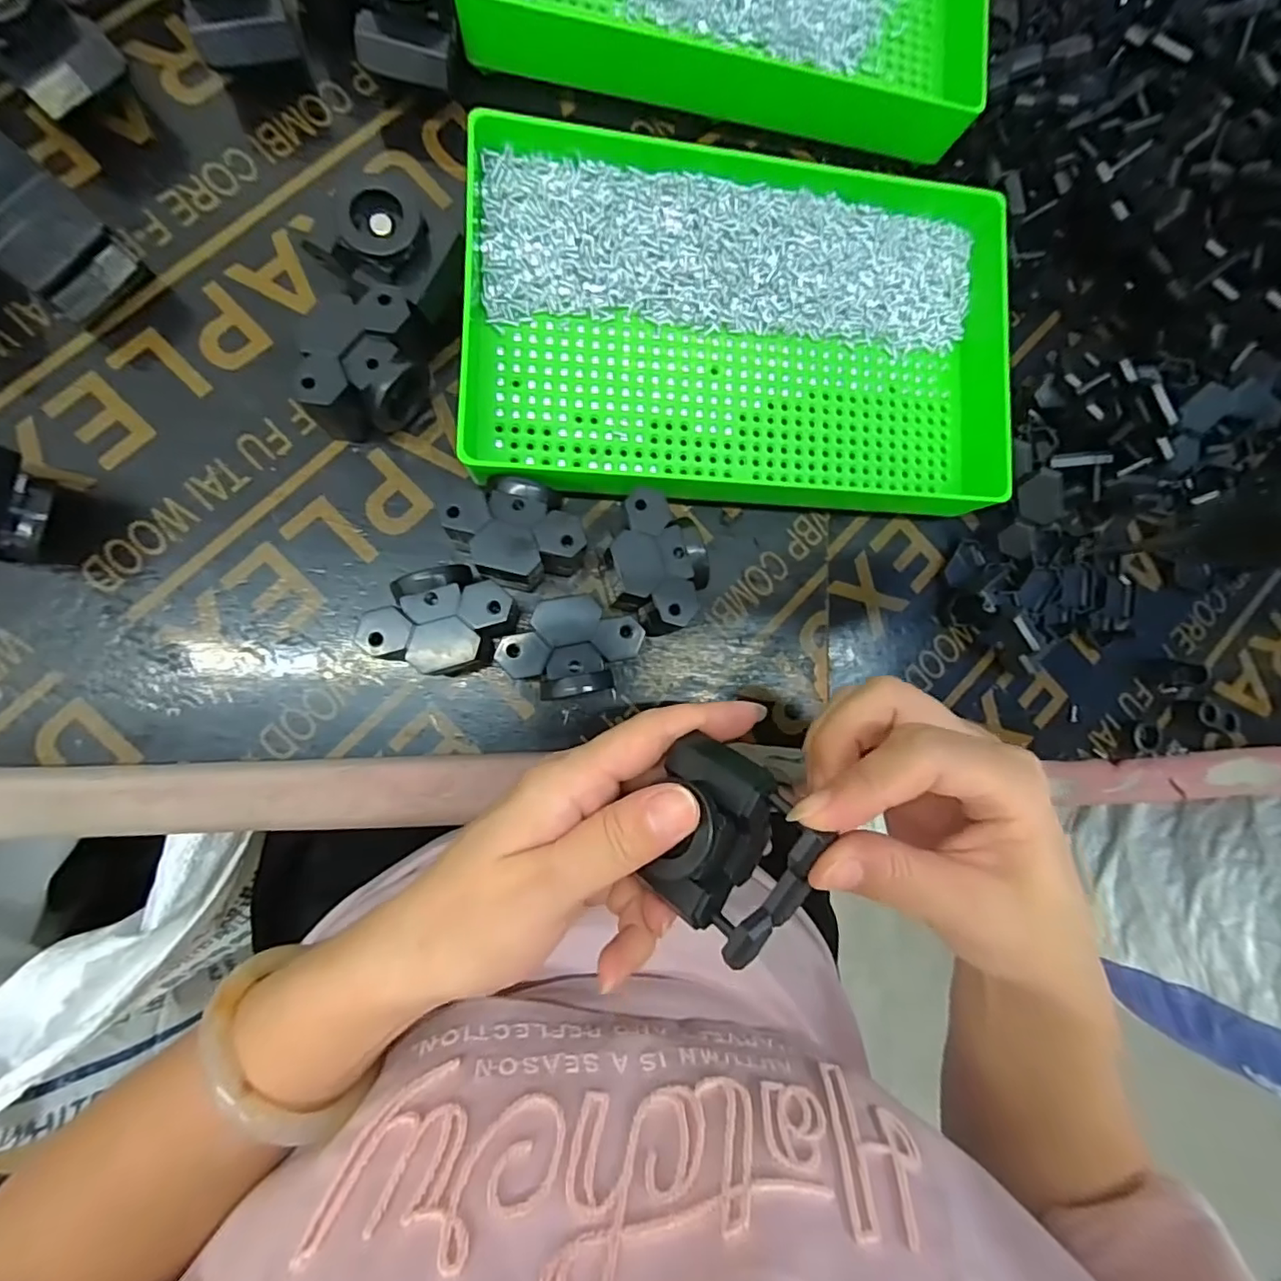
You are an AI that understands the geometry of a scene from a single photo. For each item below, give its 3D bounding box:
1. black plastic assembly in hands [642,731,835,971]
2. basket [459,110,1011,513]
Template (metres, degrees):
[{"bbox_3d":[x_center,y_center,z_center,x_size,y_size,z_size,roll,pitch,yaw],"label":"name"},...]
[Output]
[{"bbox_3d":[0.029,0.069,0.197,0.044,0.040,0.059,23,86,-8],"label":"black plastic assembly in hands"},{"bbox_3d":[0.046,-0.144,0.267,0.241,0.035,0.156,0,88,-10],"label":"basket"}]

